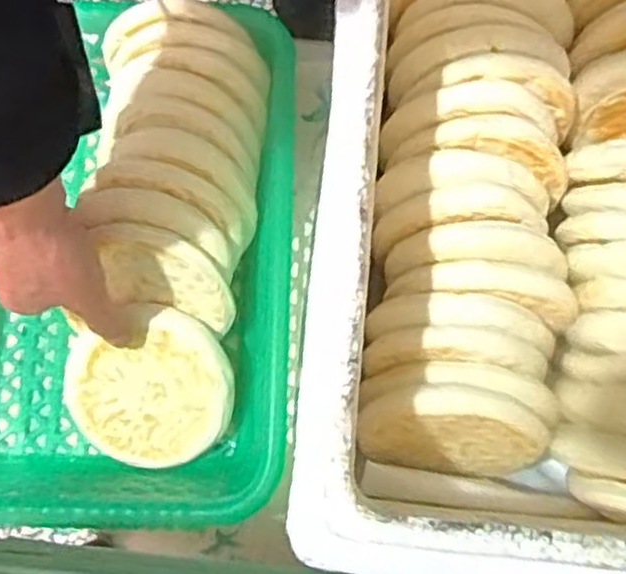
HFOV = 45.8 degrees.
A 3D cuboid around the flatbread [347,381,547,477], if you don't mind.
[{"bbox_3d":[0.080,0.089,0.445,0.115,0.094,0.020,12,55,-11],"label":"flatbread"}]

